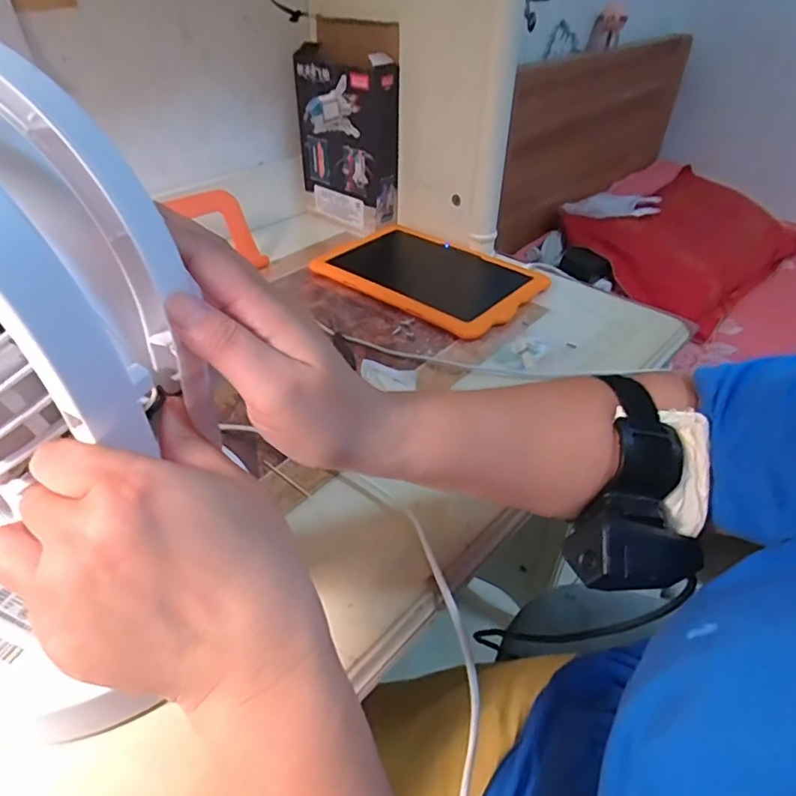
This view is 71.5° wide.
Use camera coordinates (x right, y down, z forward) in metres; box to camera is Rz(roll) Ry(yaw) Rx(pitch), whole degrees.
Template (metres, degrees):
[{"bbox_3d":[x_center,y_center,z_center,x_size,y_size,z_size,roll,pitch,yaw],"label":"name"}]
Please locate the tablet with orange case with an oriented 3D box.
[{"bbox_3d":[0.038,-0.162,0.707,0.272,0.018,0.186,27,46,28],"label":"tablet with orange case"}]

